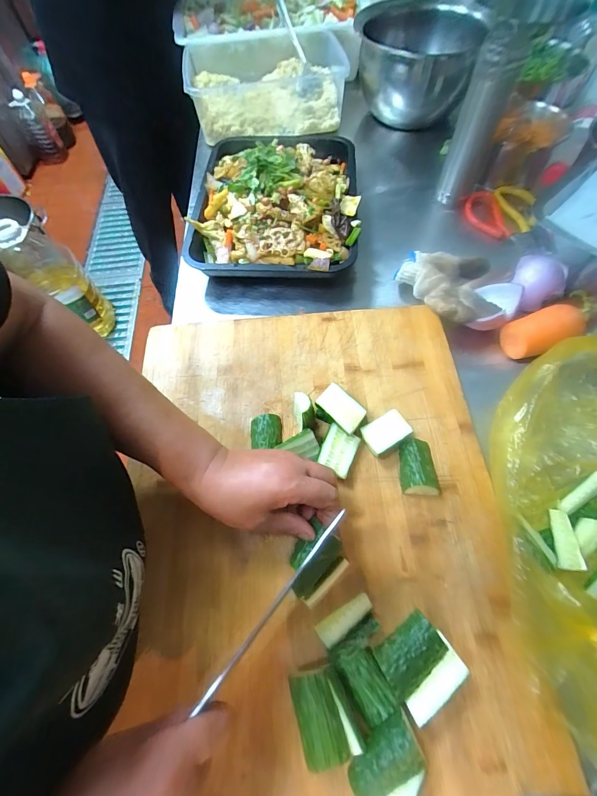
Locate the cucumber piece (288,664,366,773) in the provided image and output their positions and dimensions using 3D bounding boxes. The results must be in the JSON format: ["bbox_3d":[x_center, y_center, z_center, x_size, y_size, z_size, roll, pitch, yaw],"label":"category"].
[{"bbox_3d":[0.021,0.250,0.278,0.043,0.038,0.058,-16,64,-5],"label":"cucumber piece"}]

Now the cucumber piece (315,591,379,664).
[{"bbox_3d":[0.046,0.206,0.311,0.052,0.012,0.033,-28,66,-11],"label":"cucumber piece"}]

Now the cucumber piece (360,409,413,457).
[{"bbox_3d":[0.097,0.040,0.389,0.049,0.022,0.035,-29,66,-11],"label":"cucumber piece"}]

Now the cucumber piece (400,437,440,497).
[{"bbox_3d":[0.126,0.073,0.372,0.035,0.020,0.057,-2,64,2],"label":"cucumber piece"}]

